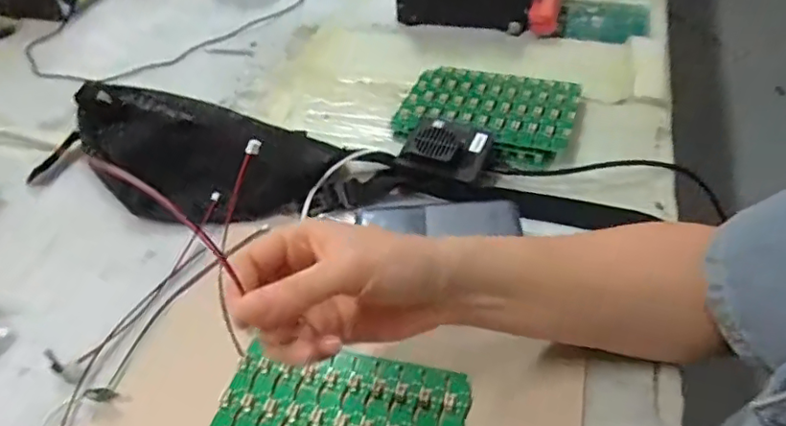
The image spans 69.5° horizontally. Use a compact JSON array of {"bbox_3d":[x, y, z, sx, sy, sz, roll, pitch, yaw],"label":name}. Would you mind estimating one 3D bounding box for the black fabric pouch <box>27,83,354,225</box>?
[{"bbox_3d":[-0.213,-0.063,0.572,0.293,0.051,0.146,13,47,17],"label":"black fabric pouch"}]

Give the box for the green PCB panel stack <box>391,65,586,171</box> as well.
[{"bbox_3d":[0.098,-0.107,0.613,0.183,0.023,0.151,12,47,16],"label":"green PCB panel stack"}]

